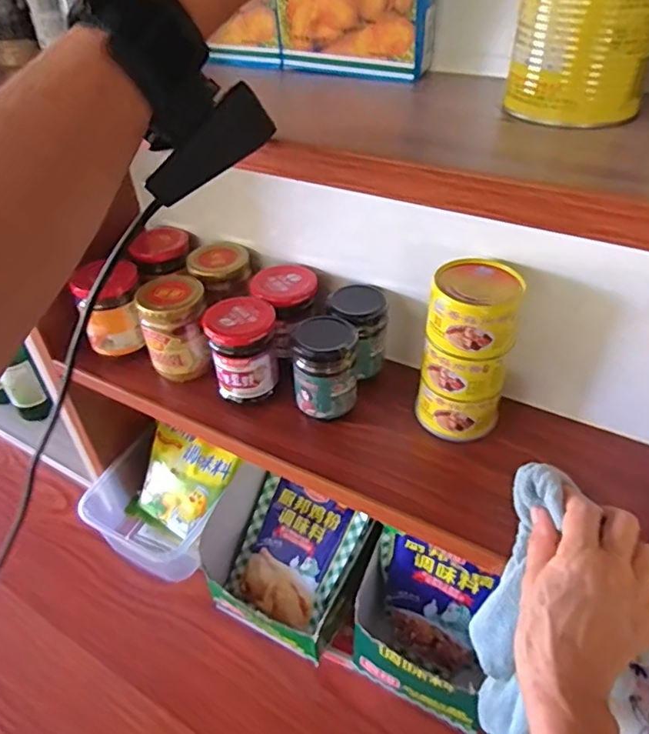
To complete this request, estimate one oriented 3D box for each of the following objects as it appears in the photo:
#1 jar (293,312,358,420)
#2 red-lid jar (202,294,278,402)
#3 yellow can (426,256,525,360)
[{"bbox_3d":[0.001,0.002,0.506,0.054,0.096,0.057,-2,41,1],"label":"jar"},{"bbox_3d":[-0.077,-0.016,0.527,0.060,0.087,0.062,-2,41,1],"label":"red-lid jar"},{"bbox_3d":[0.121,-0.048,0.442,0.068,0.049,0.068,-2,41,1],"label":"yellow can"}]

